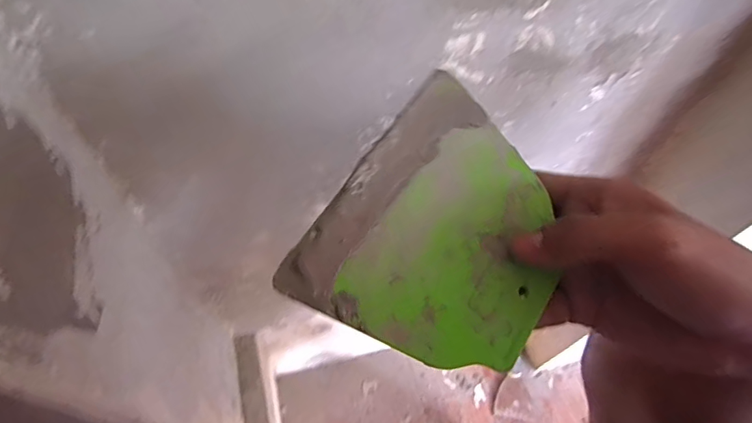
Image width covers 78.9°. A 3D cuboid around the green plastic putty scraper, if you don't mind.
[{"bbox_3d":[0.035,0.011,0.205,0.104,0.004,0.120,38,70,-7],"label":"green plastic putty scraper"}]

